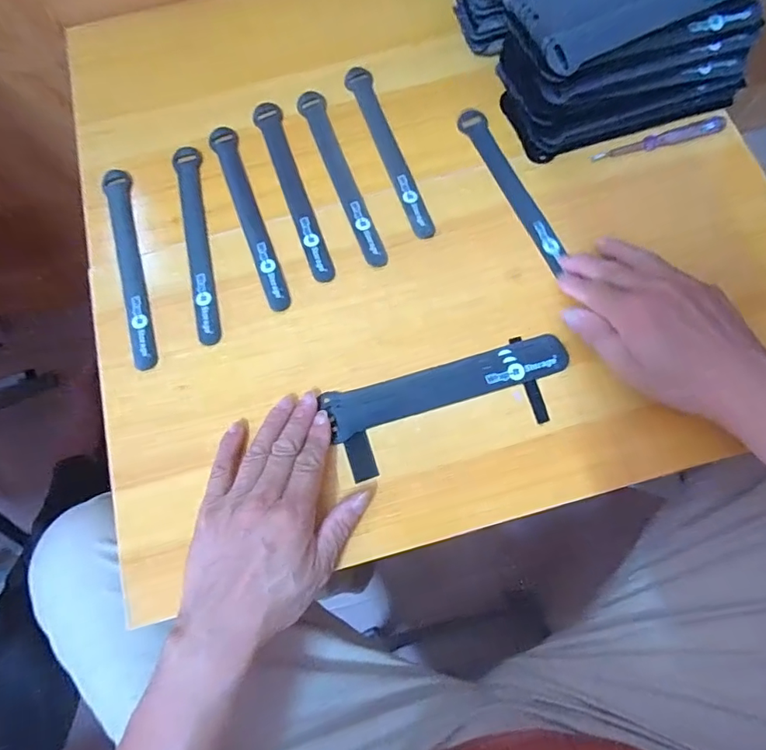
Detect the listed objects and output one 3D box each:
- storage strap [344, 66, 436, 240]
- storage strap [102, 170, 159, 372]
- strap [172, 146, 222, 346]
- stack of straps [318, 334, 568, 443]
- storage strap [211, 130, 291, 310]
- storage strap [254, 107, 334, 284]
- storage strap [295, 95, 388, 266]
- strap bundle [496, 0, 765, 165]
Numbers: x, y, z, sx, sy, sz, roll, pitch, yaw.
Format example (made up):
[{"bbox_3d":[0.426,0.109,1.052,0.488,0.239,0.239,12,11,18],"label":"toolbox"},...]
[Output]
[{"bbox_3d":[0.004,-0.209,0.448,0.024,0.005,0.194,-18,73,-4],"label":"storage strap"},{"bbox_3d":[-0.221,-0.097,0.427,0.023,0.006,0.197,-17,73,-4],"label":"storage strap"},{"bbox_3d":[-0.163,-0.119,0.429,0.024,0.004,0.196,-14,73,-3],"label":"strap"},{"bbox_3d":[0.051,0.007,0.385,0.189,0.010,0.035,-16,73,-1],"label":"stack of straps"},{"bbox_3d":[-0.118,-0.143,0.434,0.023,0.005,0.193,-22,74,-5],"label":"storage strap"},{"bbox_3d":[-0.081,-0.172,0.441,0.022,0.004,0.200,-19,74,-5],"label":"storage strap"},{"bbox_3d":[-0.039,-0.184,0.443,0.024,0.004,0.198,-19,74,-4],"label":"storage strap"},{"bbox_3d":[0.203,-0.275,0.412,0.210,0.101,0.101,-16,73,-4],"label":"strap bundle"}]

